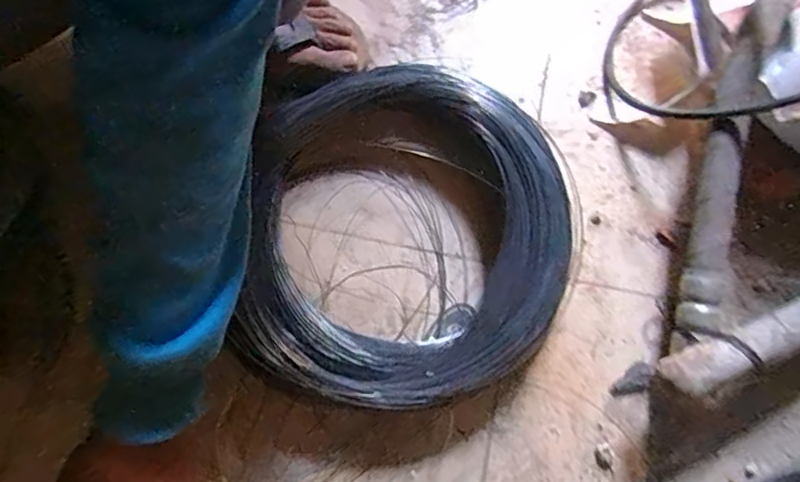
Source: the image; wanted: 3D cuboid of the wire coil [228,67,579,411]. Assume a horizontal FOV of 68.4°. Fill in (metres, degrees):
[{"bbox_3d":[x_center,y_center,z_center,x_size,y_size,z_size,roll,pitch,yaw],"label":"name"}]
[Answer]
[{"bbox_3d":[0.005,-0.011,0.525,0.283,0.062,0.305,0,71,0],"label":"wire coil"}]

